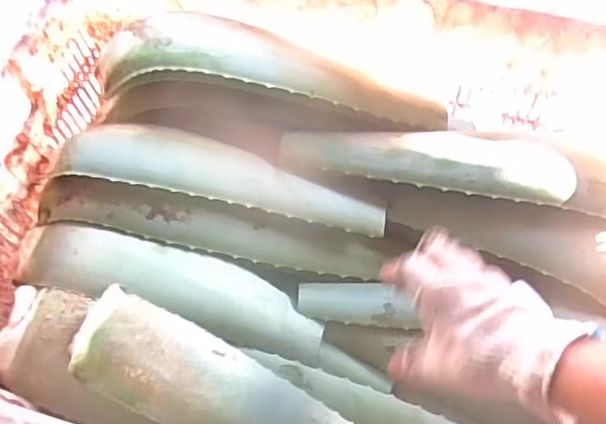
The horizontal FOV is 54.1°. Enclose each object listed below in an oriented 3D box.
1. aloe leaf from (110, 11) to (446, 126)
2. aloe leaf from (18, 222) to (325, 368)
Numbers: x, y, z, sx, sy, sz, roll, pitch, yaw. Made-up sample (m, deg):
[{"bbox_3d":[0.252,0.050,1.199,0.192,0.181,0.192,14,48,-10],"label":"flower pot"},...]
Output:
[{"bbox_3d":[-0.020,-0.145,0.614,0.358,0.057,0.082,12,59,-7],"label":"aloe leaf"},{"bbox_3d":[-0.125,0.074,0.576,0.304,0.044,0.069,18,61,1],"label":"aloe leaf"}]

